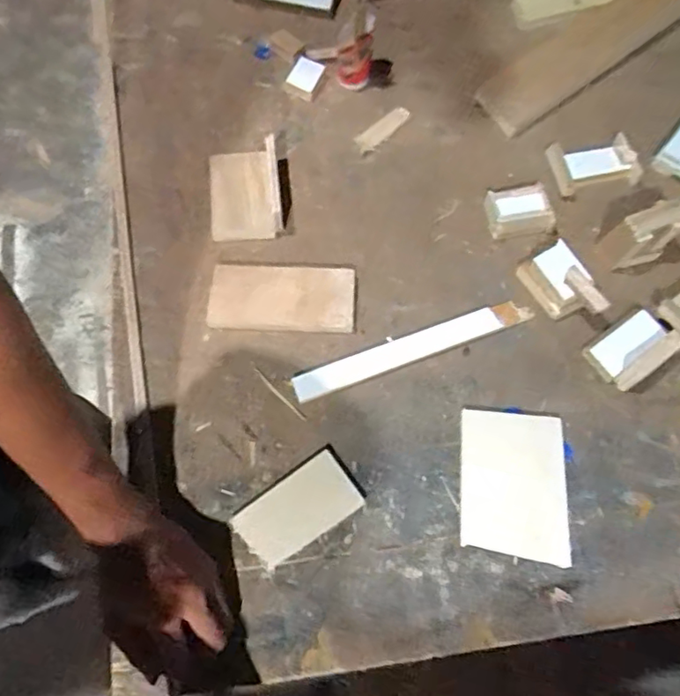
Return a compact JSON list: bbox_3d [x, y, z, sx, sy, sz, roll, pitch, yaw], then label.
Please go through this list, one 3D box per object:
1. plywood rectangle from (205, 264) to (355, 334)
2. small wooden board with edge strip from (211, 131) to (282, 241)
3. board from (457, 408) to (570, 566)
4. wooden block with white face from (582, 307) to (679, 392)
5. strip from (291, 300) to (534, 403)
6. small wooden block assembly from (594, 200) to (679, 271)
[{"bbox_3d":[-0.063,-0.052,0.635,0.155,0.012,0.072,5,67,1],"label":"plywood rectangle"},{"bbox_3d":[-0.110,-0.178,0.674,0.078,0.031,0.110,-5,67,-3],"label":"small wooden board with edge strip"},{"bbox_3d":[0.167,0.130,0.566,0.097,0.009,0.137,5,67,1],"label":"board"},{"bbox_3d":[0.301,0.000,0.605,0.081,0.030,0.059,-34,72,-14],"label":"wooden block with white face"},{"bbox_3d":[0.077,-0.001,0.622,0.261,0.008,0.029,-19,69,-9],"label":"strip"},{"bbox_3d":[0.322,-0.120,0.630,0.068,0.073,0.034,-23,69,-10],"label":"small wooden block assembly"}]

